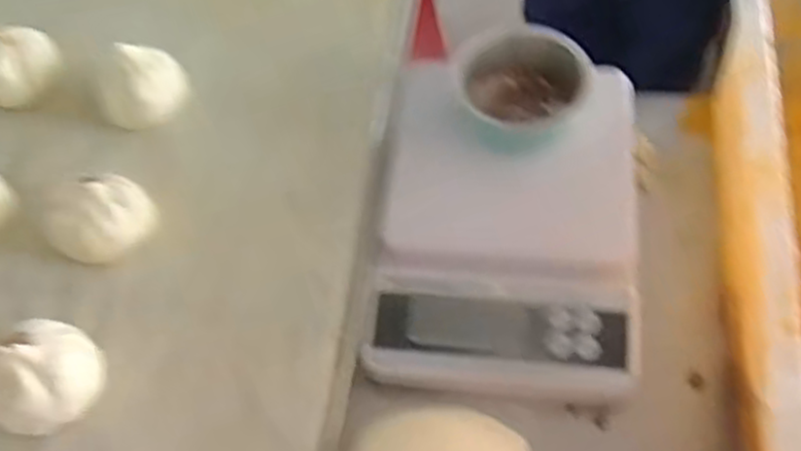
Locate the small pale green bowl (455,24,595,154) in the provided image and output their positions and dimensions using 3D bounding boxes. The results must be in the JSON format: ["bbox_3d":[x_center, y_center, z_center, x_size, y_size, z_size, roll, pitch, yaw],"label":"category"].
[{"bbox_3d":[0.075,-0.083,0.486,0.082,0.038,0.077,12,60,10],"label":"small pale green bowl"}]

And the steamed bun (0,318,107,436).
[{"bbox_3d":[-0.185,0.075,0.394,0.055,0.047,0.058,30,65,19],"label":"steamed bun"}]

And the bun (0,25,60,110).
[{"bbox_3d":[-0.261,-0.108,0.523,0.055,0.046,0.055,-1,59,2],"label":"bun"}]

